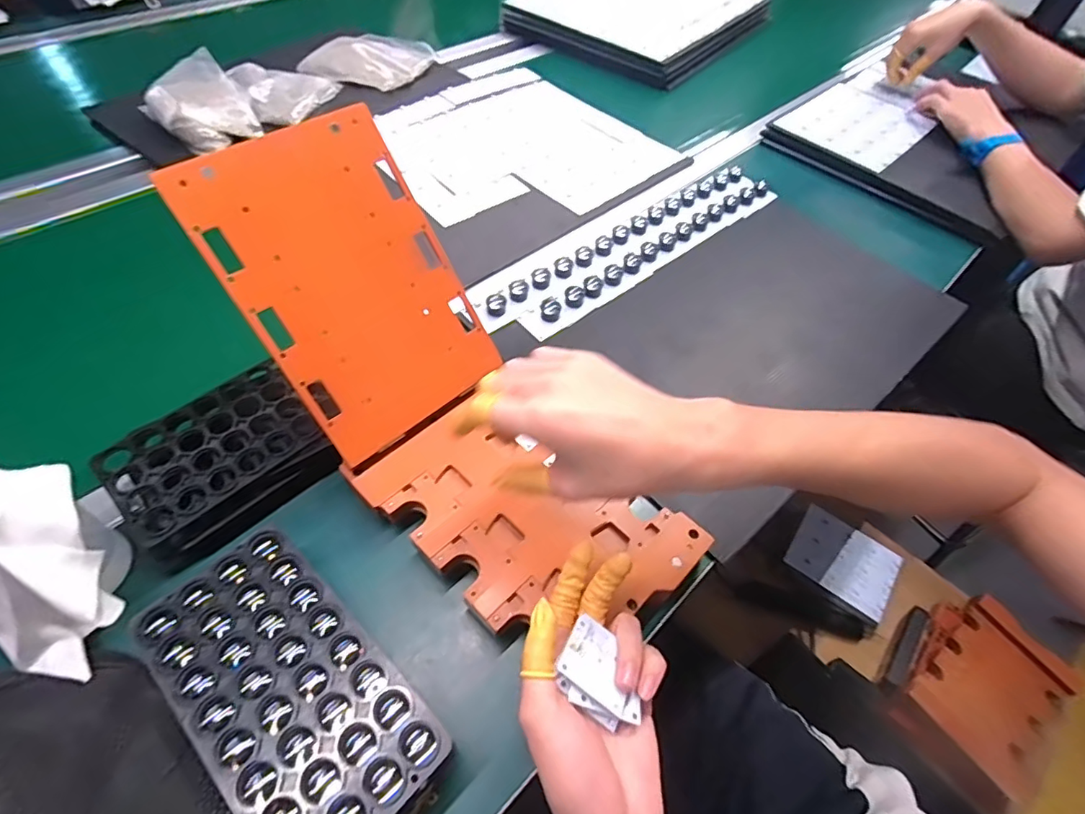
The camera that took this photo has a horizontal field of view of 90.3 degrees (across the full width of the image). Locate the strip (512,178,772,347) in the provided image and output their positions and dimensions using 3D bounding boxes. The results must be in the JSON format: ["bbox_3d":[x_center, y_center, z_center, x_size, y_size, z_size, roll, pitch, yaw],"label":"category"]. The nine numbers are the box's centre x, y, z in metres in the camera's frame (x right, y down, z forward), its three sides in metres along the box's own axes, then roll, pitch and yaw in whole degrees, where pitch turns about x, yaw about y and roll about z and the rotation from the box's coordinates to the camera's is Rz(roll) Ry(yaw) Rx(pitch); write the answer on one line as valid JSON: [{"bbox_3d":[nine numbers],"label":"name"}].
[{"bbox_3d":[0.146,-0.195,0.653,0.424,0.015,0.042,-33,63,-25],"label":"strip"}]

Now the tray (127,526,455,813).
[{"bbox_3d":[-0.152,0.179,0.341,0.200,0.053,0.104,40,61,22],"label":"tray"}]

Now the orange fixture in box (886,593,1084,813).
[{"bbox_3d":[0.687,0.452,0.846,0.281,0.068,0.183,-34,63,-25],"label":"orange fixture in box"}]

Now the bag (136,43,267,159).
[{"bbox_3d":[-0.477,-0.421,0.749,0.114,0.051,0.163,-35,64,-25],"label":"bag"}]

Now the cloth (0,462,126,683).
[{"bbox_3d":[-0.320,0.095,0.336,0.089,0.091,0.109,8,54,1],"label":"cloth"}]

